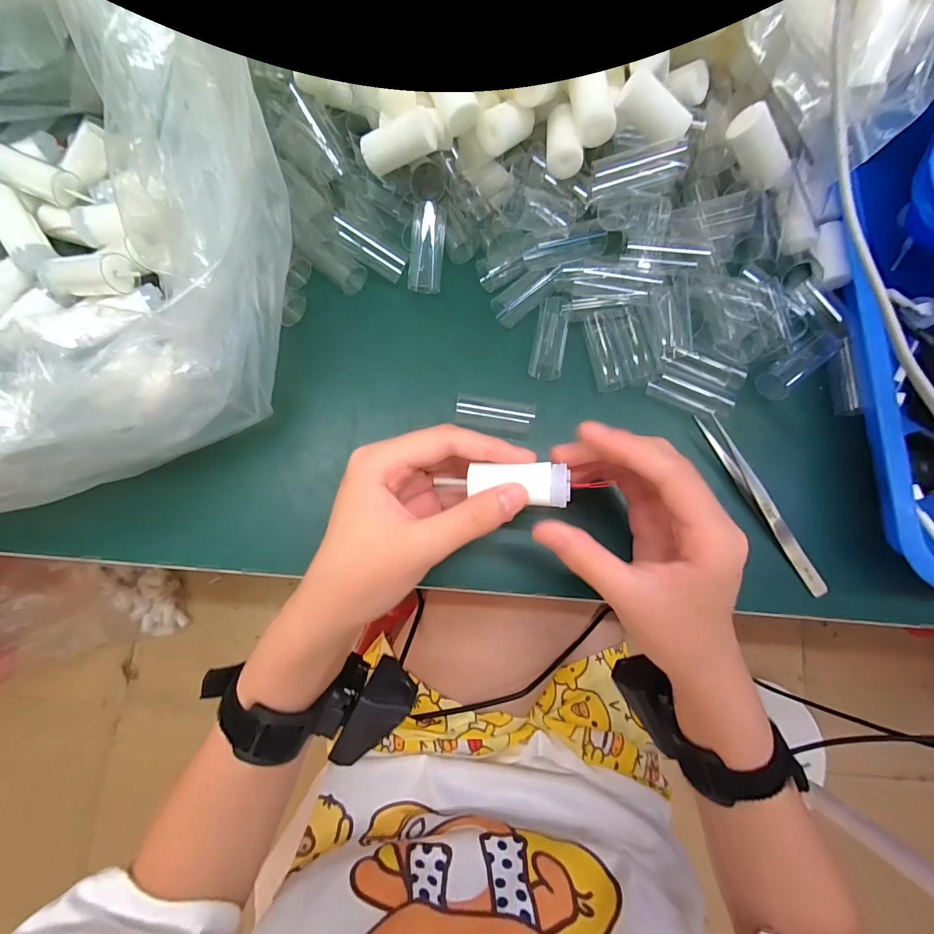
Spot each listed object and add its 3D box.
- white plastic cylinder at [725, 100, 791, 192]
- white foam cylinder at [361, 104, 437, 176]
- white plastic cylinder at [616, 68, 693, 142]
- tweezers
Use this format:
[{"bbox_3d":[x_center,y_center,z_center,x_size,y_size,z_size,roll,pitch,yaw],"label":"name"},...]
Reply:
[{"bbox_3d":[0.164,-0.178,0.233,0.042,0.017,0.015,42,80,-23],"label":"white plastic cylinder"},{"bbox_3d":[-0.039,-0.182,0.233,0.041,0.016,0.018,-12,81,18],"label":"white foam cylinder"},{"bbox_3d":[0.105,-0.198,0.230,0.042,0.015,0.019,26,80,-12],"label":"white plastic cylinder"},{"bbox_3d":[0.184,0.023,0.258,0.010,0.014,0.126,-31,84,-7],"label":"tweezers"}]

